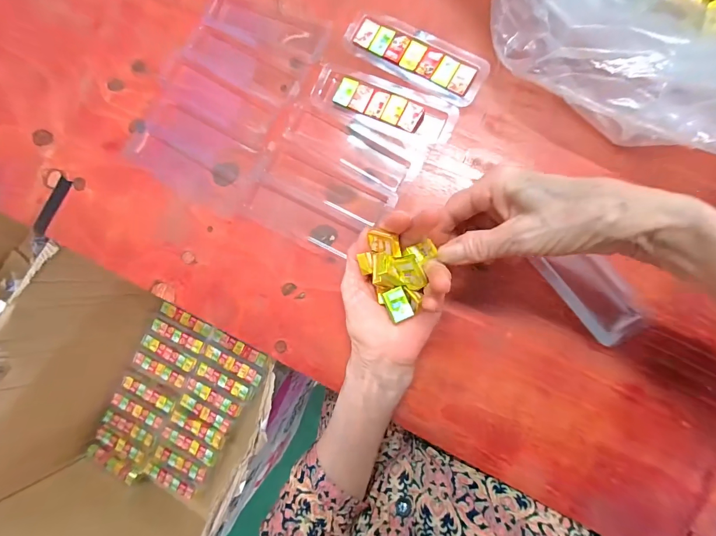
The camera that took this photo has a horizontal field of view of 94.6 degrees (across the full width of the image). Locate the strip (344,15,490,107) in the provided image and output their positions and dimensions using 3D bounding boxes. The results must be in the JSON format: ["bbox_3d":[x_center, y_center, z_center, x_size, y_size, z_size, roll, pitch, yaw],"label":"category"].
[{"bbox_3d":[0.052,-0.197,0.311,0.135,0.008,0.049,31,92,9],"label":"strip"}]

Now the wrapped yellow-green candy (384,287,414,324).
[{"bbox_3d":[0.031,0.028,0.252,0.016,0.006,0.024,-25,83,7],"label":"wrapped yellow-green candy"}]

